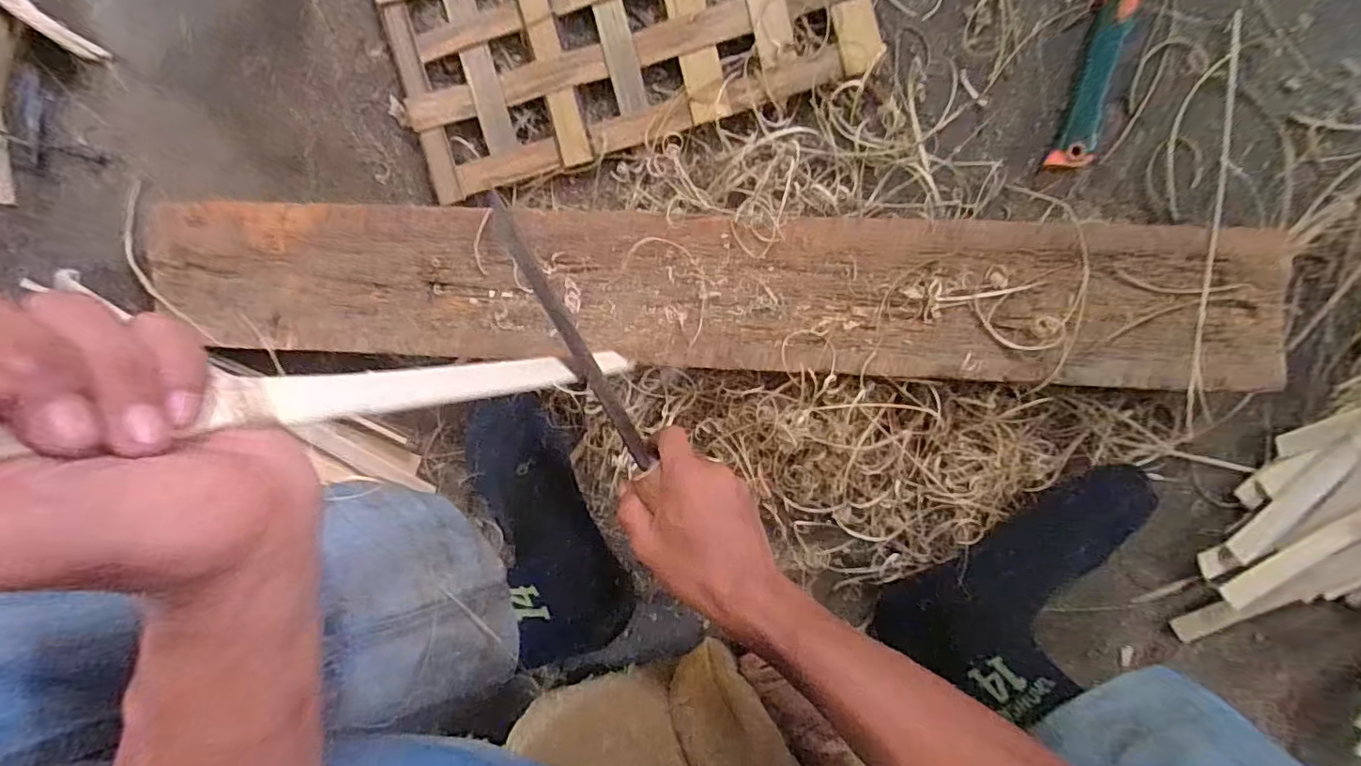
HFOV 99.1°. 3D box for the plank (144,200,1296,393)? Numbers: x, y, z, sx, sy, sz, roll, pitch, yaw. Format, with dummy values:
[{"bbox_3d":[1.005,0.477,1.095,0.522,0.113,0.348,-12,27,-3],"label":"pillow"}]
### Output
[{"bbox_3d":[0.005,-0.065,0.418,0.798,0.029,0.111,2,99,3],"label":"plank"}]

